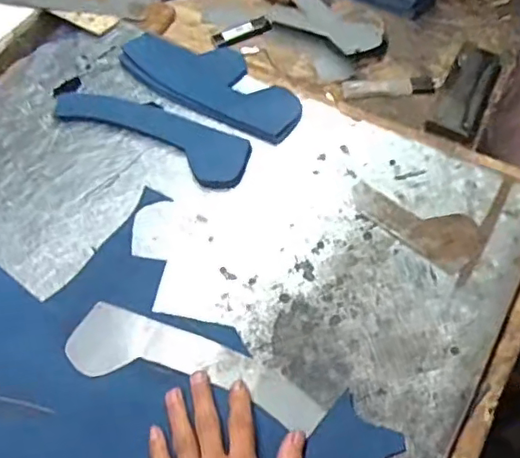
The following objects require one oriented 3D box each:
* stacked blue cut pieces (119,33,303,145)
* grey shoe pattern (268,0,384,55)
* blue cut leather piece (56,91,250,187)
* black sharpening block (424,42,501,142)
[{"bbox_3d":[-0.056,-0.177,0.691,0.232,0.016,0.090,32,65,15],"label":"stacked blue cut pieces"},{"bbox_3d":[0.087,-0.270,0.752,0.149,0.013,0.062,35,78,25],"label":"grey shoe pattern"},{"bbox_3d":[-0.125,-0.110,0.648,0.239,0.015,0.067,23,63,10],"label":"blue cut leather piece"},{"bbox_3d":[0.253,-0.169,0.704,0.054,0.026,0.161,25,63,11],"label":"black sharpening block"}]

